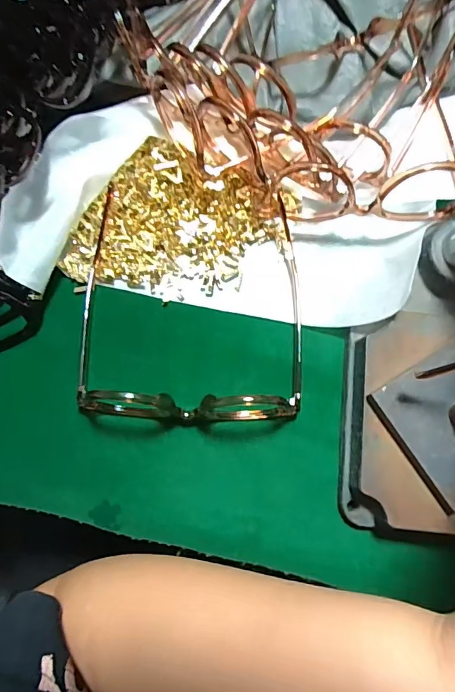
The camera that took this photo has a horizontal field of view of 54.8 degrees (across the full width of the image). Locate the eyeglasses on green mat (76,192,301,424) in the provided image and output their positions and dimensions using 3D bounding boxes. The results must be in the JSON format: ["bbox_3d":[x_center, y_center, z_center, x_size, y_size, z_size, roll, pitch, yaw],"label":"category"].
[{"bbox_3d":[-0.023,-0.028,0.286,0.146,0.041,0.154,2,81,0],"label":"eyeglasses on green mat"}]

